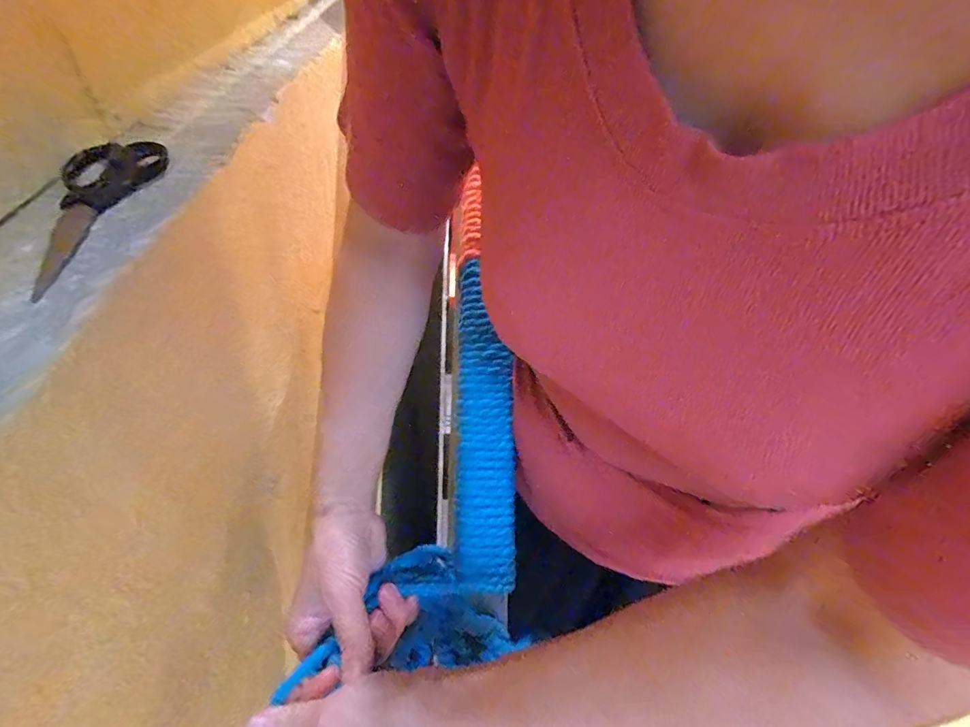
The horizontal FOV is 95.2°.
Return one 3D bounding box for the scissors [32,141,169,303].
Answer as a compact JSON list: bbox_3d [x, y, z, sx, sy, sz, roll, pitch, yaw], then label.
[{"bbox_3d":[-0.282,-0.117,0.325,0.071,0.012,0.202,-11,49,-17],"label":"scissors"}]

